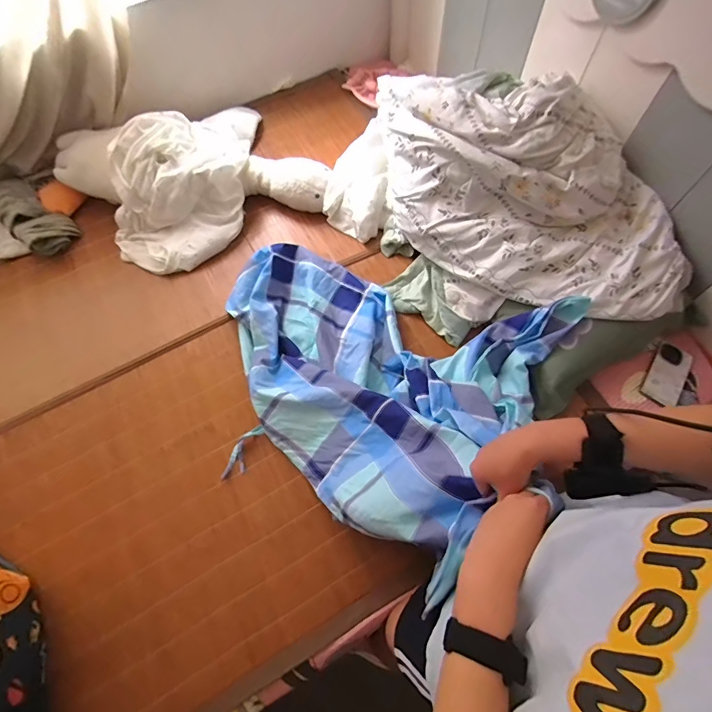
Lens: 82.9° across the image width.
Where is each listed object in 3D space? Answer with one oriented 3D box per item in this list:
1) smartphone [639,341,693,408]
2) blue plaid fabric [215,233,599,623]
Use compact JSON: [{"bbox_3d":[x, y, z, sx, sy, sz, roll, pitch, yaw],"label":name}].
[{"bbox_3d":[0.680,0.040,0.878,0.072,0.009,0.151,32,71,15],"label":"smartphone"},{"bbox_3d":[0.014,0.025,0.794,0.704,0.278,0.540,18,68,10],"label":"blue plaid fabric"}]

